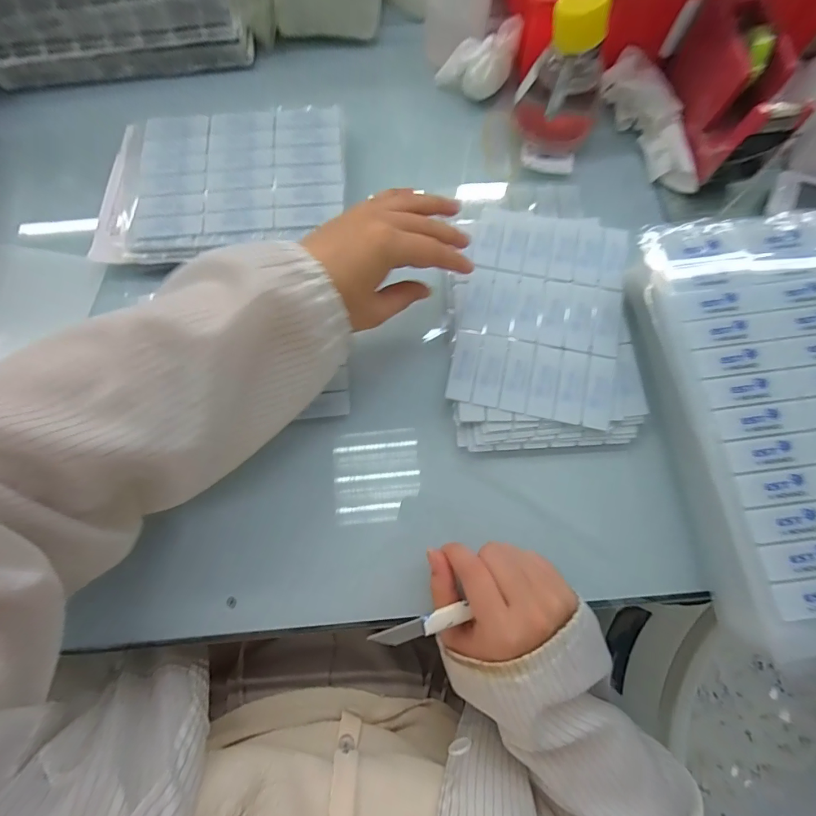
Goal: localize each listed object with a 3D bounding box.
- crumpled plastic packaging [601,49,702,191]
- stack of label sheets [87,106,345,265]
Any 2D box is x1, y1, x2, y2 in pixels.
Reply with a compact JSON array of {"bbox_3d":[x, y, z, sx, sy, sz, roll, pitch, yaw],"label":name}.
[{"bbox_3d":[0.236,-0.270,0.384,0.039,0.035,0.143,-25,86,-6],"label":"crumpled plastic packaging"},{"bbox_3d":[-0.173,-0.208,0.367,0.224,0.019,0.149,-5,76,-2],"label":"stack of label sheets"}]

